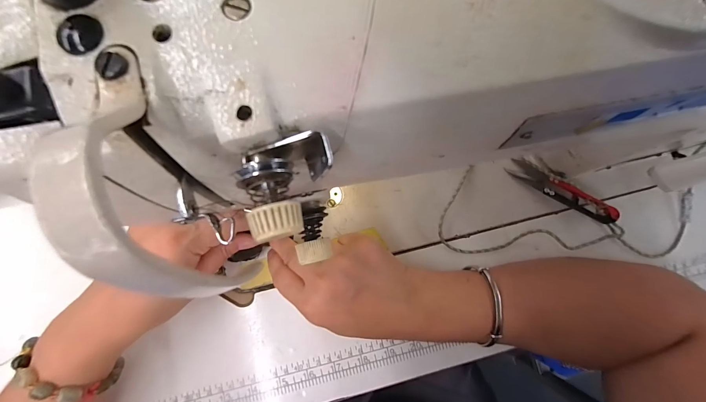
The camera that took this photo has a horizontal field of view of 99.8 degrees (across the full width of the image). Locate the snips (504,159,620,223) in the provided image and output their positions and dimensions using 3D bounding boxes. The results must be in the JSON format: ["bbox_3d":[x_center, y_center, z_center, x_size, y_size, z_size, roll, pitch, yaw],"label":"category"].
[{"bbox_3d":[0.206,-0.011,0.292,0.102,0.020,0.020,29,81,3],"label":"snips"}]

